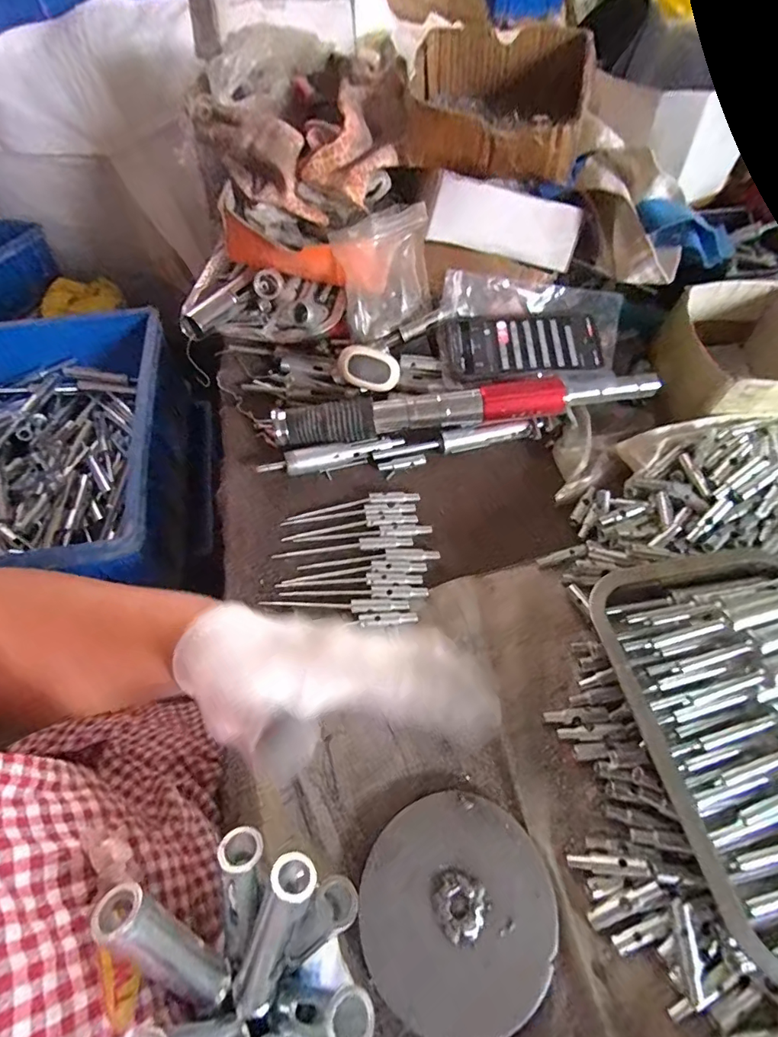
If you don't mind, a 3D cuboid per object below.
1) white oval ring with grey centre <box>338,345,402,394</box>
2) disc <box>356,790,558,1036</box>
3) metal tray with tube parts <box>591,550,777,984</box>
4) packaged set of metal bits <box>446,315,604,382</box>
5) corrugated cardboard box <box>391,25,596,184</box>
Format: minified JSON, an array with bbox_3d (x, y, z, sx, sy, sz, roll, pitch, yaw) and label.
[{"bbox_3d":[-0.020,-0.159,0.500,0.065,0.043,0.015,7,20,-12],"label":"white oval ring with grey centre"},{"bbox_3d":[0.045,0.256,0.309,0.124,0.009,0.123,-27,61,-14],"label":"disc"},{"bbox_3d":[0.272,0.147,0.332,0.180,0.072,0.266,-9,60,-6],"label":"metal tray with tube parts"},{"bbox_3d":[0.145,-0.186,0.511,0.158,0.014,0.083,0,68,3],"label":"packaged set of metal bits"},{"bbox_3d":[0.115,-0.437,0.495,0.177,0.078,0.161,17,61,9],"label":"corrugated cardboard box"}]

